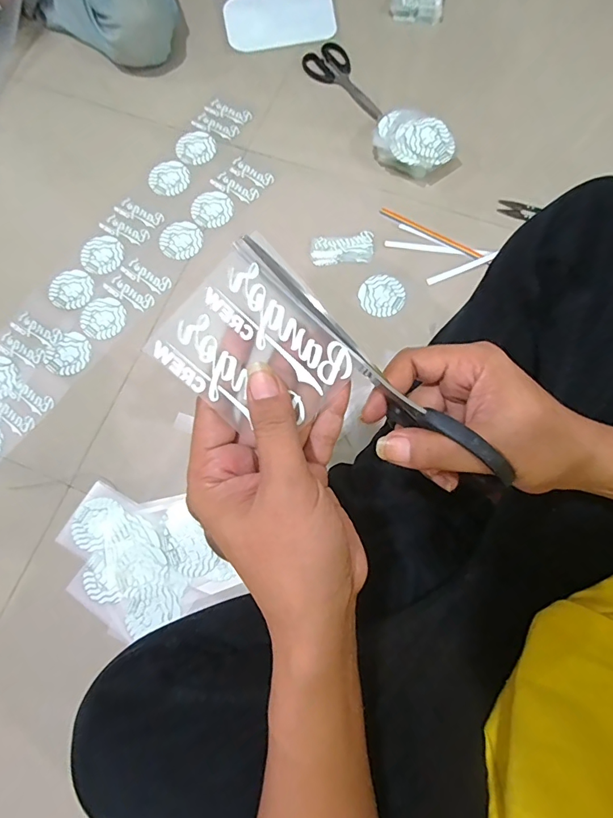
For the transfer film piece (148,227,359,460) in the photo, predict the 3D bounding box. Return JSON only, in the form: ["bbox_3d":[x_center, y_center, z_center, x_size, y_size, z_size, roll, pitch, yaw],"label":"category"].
[{"bbox_3d":[-0.023,-0.032,0.239,0.088,0.007,0.081,44,85,-16],"label":"transfer film piece"}]

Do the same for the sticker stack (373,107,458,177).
[{"bbox_3d":[0.169,-0.416,0.713,0.125,0.056,0.088,22,77,7],"label":"sticker stack"}]

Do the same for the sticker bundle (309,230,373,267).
[{"bbox_3d":[0.056,-0.248,0.692,0.097,0.007,0.053,-5,75,0],"label":"sticker bundle"}]

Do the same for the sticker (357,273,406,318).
[{"bbox_3d":[0.114,-0.170,0.671,0.068,0.004,0.068,0,75,1],"label":"sticker"}]

